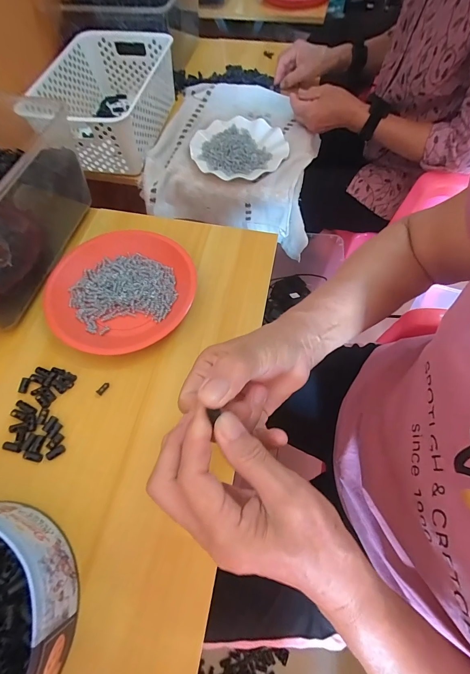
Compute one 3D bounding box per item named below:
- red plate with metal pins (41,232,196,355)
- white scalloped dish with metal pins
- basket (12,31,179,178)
[{"bbox_3d":[-0.158,-0.068,0.424,0.183,0.024,0.191,0,64,1],"label":"red plate with metal pins"},{"bbox_3d":[0.007,-0.374,0.606,0.176,0.030,0.174,0,64,1],"label":"white scalloped dish with metal pins"},{"bbox_3d":[-0.257,-0.479,0.631,0.198,0.112,0.317,9,64,6],"label":"basket"}]

